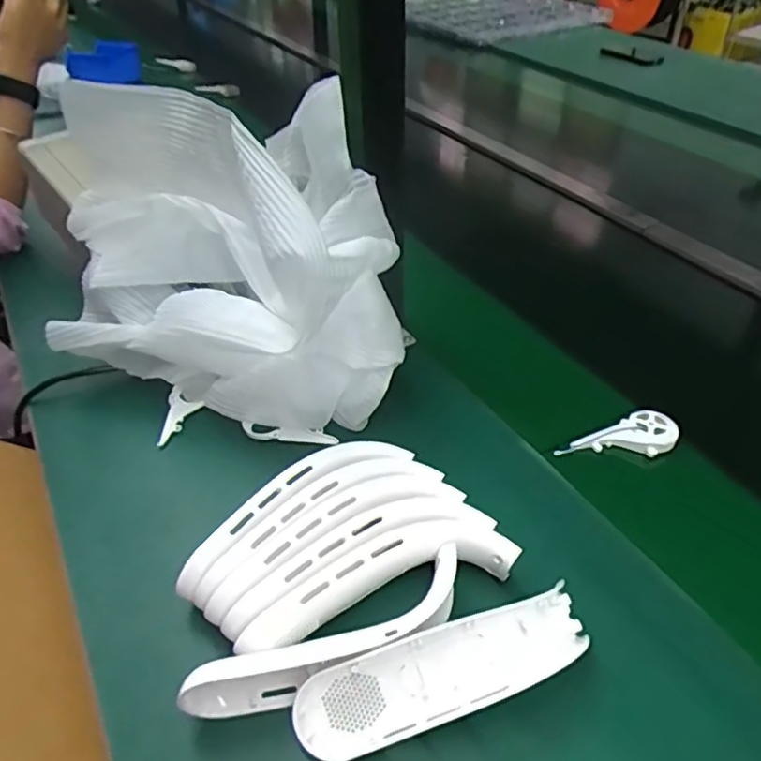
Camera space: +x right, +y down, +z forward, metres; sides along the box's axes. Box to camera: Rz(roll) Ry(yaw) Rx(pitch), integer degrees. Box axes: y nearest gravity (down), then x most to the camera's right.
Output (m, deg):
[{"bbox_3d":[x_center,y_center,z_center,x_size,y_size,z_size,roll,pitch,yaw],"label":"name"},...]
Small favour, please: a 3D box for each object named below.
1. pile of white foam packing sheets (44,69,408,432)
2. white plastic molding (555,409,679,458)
[{"bbox_3d":[-0.151,-0.129,0.634,0.374,0.229,0.257,13,42,16],"label":"pile of white foam packing sheets"},{"bbox_3d":[0.215,0.055,0.583,0.121,0.018,0.039,-9,41,-9],"label":"white plastic molding"}]

